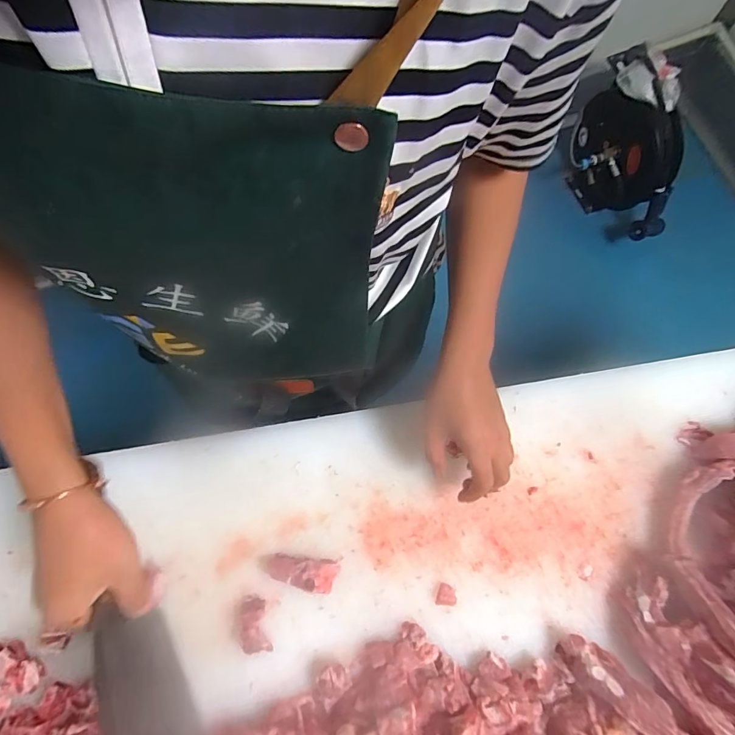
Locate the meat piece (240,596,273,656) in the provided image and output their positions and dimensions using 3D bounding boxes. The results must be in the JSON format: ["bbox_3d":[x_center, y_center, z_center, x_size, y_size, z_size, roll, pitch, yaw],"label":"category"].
[{"bbox_3d":[-0.127,0.290,0.513,0.031,0.026,0.057,-10,72,-3],"label":"meat piece"}]

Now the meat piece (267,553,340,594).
[{"bbox_3d":[-0.077,0.235,0.529,0.080,0.027,0.034,11,72,4],"label":"meat piece"}]

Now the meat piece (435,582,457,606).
[{"bbox_3d":[0.091,0.261,0.522,0.022,0.007,0.023,20,73,7],"label":"meat piece"}]

